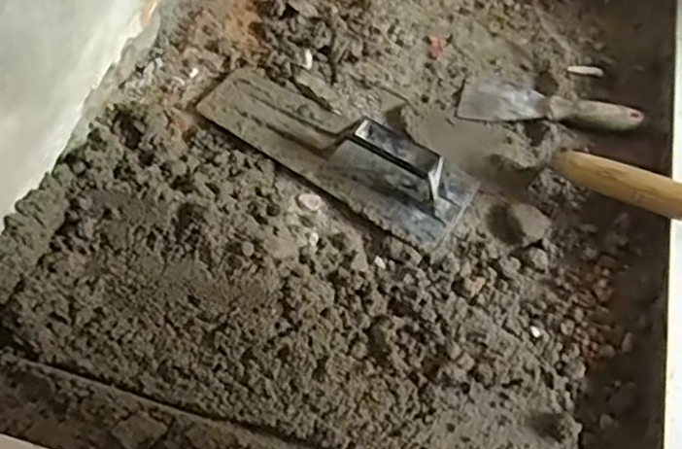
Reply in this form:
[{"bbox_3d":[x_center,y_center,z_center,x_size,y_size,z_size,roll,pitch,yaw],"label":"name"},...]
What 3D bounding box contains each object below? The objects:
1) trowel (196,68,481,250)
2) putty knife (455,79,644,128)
[{"bbox_3d":[-0.008,-0.091,0.663,0.301,0.051,0.114,29,58,13],"label":"trowel"},{"bbox_3d":[0.228,-0.132,0.716,0.189,0.017,0.061,11,56,17],"label":"putty knife"}]

